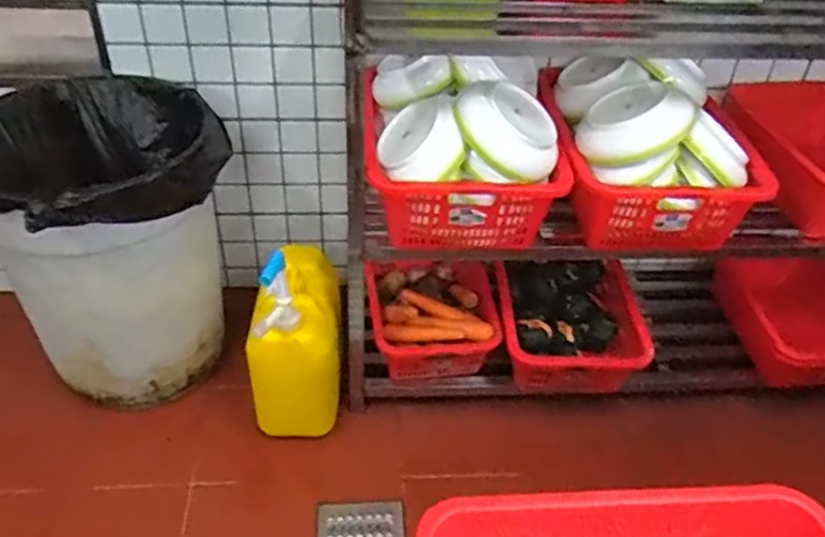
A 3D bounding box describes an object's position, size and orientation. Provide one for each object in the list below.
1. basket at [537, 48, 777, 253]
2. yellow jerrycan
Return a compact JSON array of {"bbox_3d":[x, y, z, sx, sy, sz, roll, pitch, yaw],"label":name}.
[{"bbox_3d":[0.499,-0.264,1.480,0.412,0.288,0.396,2,39,-1],"label":"basket"},{"bbox_3d":[-0.262,0.138,1.604,0.197,0.513,0.273,0,39,-3],"label":"yellow jerrycan"}]

